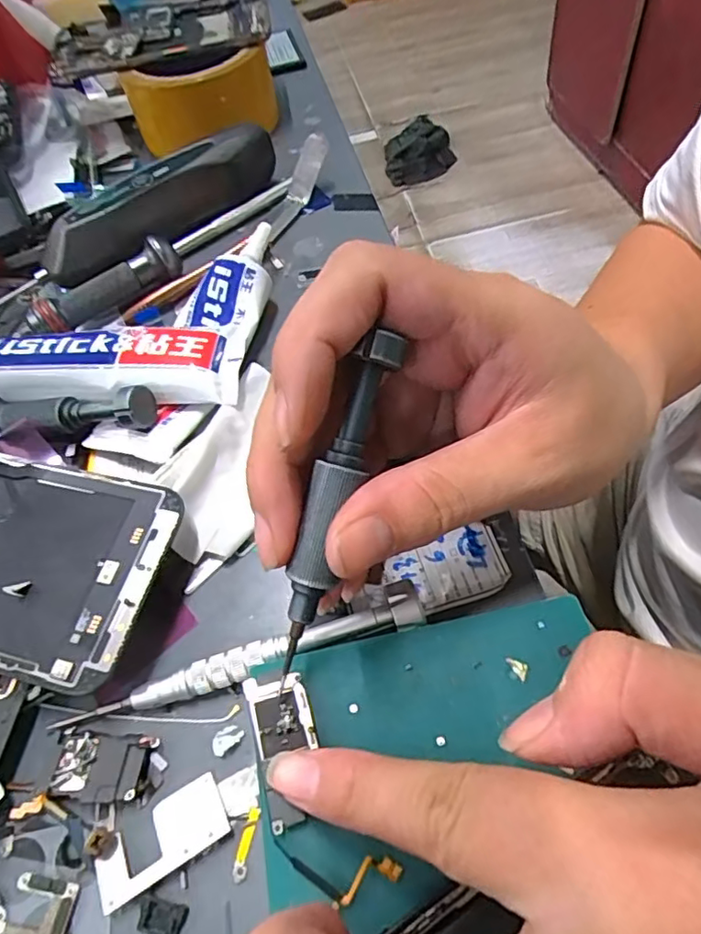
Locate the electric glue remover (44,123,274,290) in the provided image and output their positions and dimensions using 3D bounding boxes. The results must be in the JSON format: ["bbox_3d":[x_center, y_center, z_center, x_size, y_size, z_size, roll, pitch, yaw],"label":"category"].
[{"bbox_3d":[-0.100,-0.142,0.318,0.137,0.037,0.031,-39,60,-17],"label":"electric glue remover"}]

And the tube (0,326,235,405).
[{"bbox_3d":[-0.117,-0.045,0.255,0.130,0.014,0.032,-1,57,8],"label":"tube"}]

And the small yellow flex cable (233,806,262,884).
[{"bbox_3d":[-0.031,0.110,0.171,0.004,0.004,0.019,5,58,12],"label":"small yellow flex cable"}]

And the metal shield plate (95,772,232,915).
[{"bbox_3d":[-0.056,0.111,0.173,0.039,0.005,0.020,-30,58,-11],"label":"metal shield plate"}]

